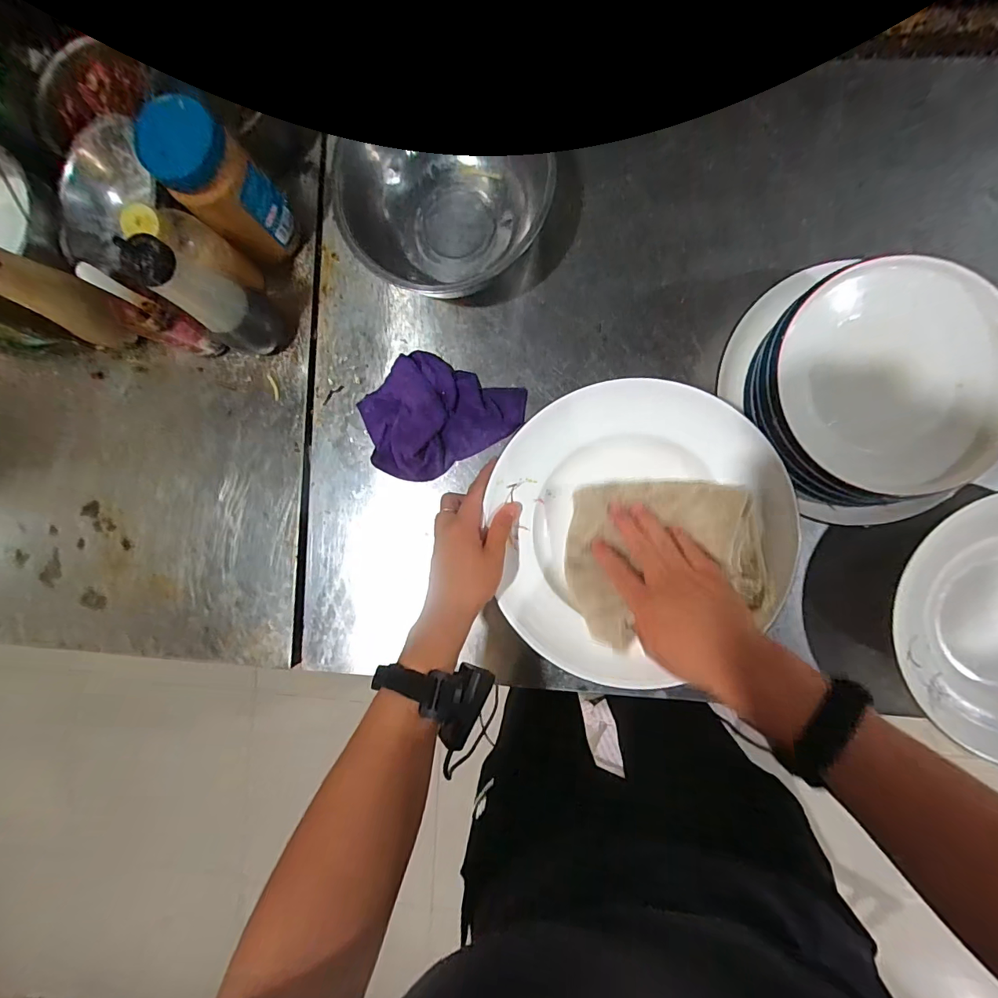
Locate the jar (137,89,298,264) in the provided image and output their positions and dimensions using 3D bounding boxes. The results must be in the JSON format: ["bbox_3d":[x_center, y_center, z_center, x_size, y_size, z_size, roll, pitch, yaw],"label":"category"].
[{"bbox_3d":[-0.303,-0.346,0.529,0.087,0.177,0.077,-41,87,3],"label":"jar"}]

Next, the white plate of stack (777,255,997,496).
[{"bbox_3d":[0.398,-0.118,0.454,0.210,0.032,0.229,0,89,4],"label":"white plate of stack"}]

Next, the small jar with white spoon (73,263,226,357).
[{"bbox_3d":[-0.405,-0.216,0.559,0.098,0.133,0.053,22,91,4],"label":"small jar with white spoon"}]

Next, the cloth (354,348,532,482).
[{"bbox_3d":[-0.079,-0.113,0.584,0.195,0.030,0.141,-31,87,3],"label":"cloth"}]

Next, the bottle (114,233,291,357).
[{"bbox_3d":[-0.317,-0.223,0.519,0.056,0.207,0.063,19,91,4],"label":"bottle"}]

